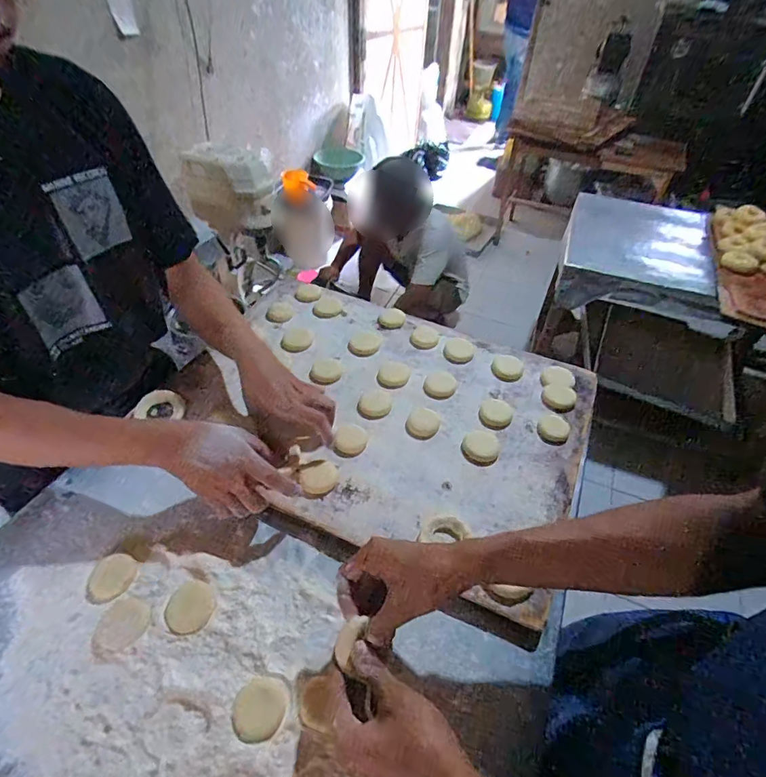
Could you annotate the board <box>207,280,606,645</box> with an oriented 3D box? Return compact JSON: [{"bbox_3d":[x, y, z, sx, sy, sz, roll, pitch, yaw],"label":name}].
[{"bbox_3d":[-0.006,0.021,0.645,0.557,0.024,0.414,21,51,16],"label":"board"}]

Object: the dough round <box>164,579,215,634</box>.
[{"bbox_3d":[-0.203,0.230,0.469,0.045,0.008,0.050,13,49,9],"label":"dough round"}]

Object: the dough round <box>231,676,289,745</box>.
[{"bbox_3d":[-0.113,0.293,0.407,0.046,0.010,0.050,1,49,-1],"label":"dough round"}]

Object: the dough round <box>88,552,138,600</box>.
[{"bbox_3d":[-0.299,0.208,0.492,0.044,0.006,0.049,8,49,5],"label":"dough round"}]

